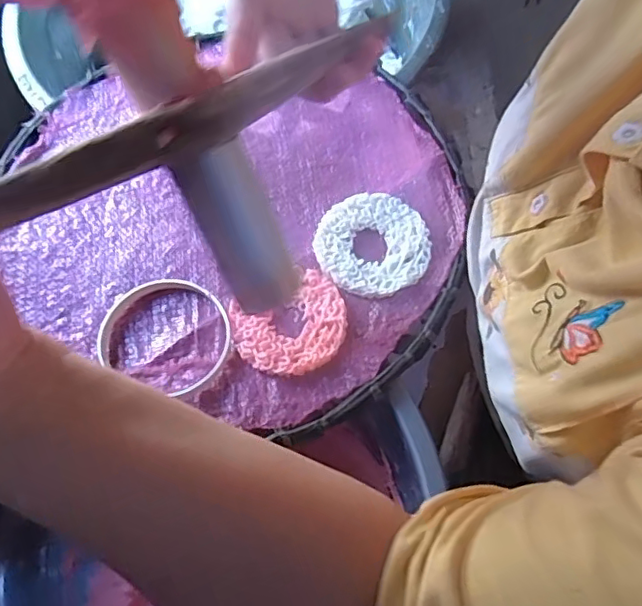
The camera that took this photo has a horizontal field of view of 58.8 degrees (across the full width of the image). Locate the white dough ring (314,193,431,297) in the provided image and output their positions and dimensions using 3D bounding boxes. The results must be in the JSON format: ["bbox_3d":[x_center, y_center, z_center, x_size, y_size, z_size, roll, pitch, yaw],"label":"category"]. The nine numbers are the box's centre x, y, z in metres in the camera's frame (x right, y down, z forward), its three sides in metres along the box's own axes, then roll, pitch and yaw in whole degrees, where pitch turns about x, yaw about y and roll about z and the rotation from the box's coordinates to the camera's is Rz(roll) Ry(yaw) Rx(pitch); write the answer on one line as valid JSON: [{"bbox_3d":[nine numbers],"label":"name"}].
[{"bbox_3d":[0.037,-0.043,0.410,0.079,0.009,0.078,-1,68,4],"label":"white dough ring"}]

